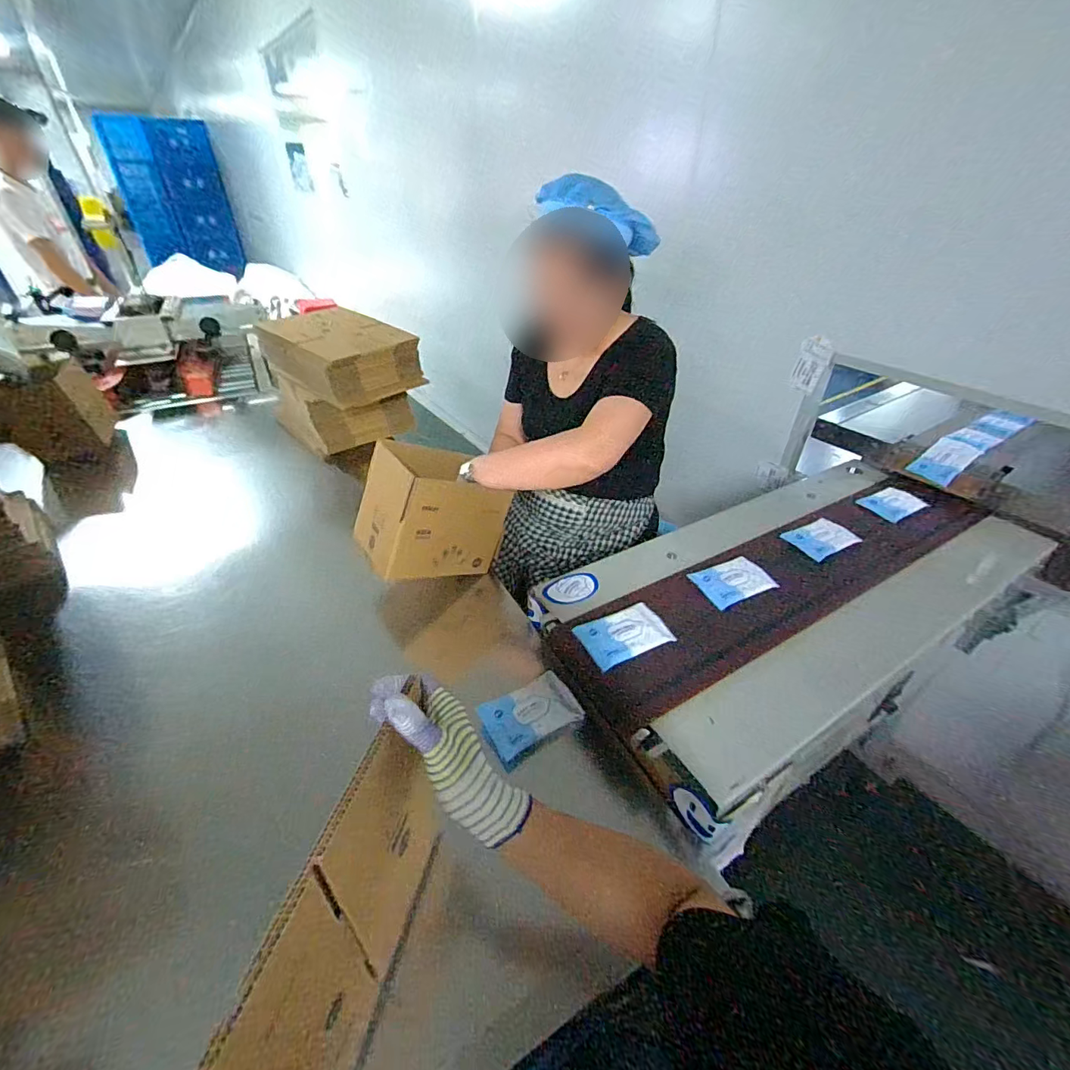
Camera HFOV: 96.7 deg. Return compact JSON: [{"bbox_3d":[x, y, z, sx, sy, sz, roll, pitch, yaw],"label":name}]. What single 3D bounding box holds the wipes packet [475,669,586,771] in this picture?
[{"bbox_3d":[-0.006,0.262,0.705,0.142,0.034,0.087,-24,42,-27],"label":"wipes packet"}]

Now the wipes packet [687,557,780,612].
[{"bbox_3d":[0.358,0.083,0.865,0.160,0.020,0.101,-18,40,-21],"label":"wipes packet"}]

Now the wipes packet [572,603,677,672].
[{"bbox_3d":[0.139,0.153,0.740,0.150,0.025,0.088,-21,41,-24],"label":"wipes packet"}]

